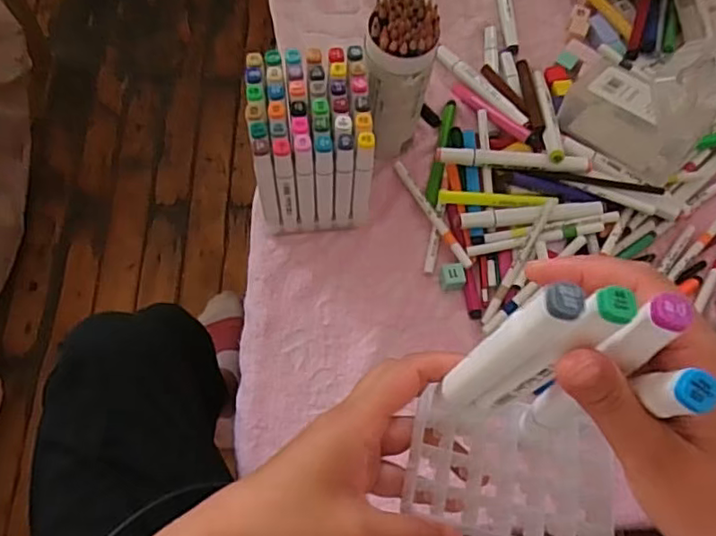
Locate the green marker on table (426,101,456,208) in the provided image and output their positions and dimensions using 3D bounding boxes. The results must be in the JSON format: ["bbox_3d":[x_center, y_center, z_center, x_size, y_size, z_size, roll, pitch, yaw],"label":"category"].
[{"bbox_3d":[0.089,-0.124,0.654,0.015,0.014,0.132,13,69,2],"label":"green marker on table"}]

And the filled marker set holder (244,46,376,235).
[{"bbox_3d":[-0.042,-0.108,0.569,0.104,0.155,0.109,-5,70,-5],"label":"filled marker set holder"}]

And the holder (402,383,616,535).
[{"bbox_3d":[0.086,0.112,0.332,0.113,0.034,0.074,6,69,-1],"label":"holder"}]

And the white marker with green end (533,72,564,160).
[{"bbox_3d":[0.201,-0.165,0.648,0.020,0.015,0.153,6,49,-1],"label":"white marker with green end"}]

